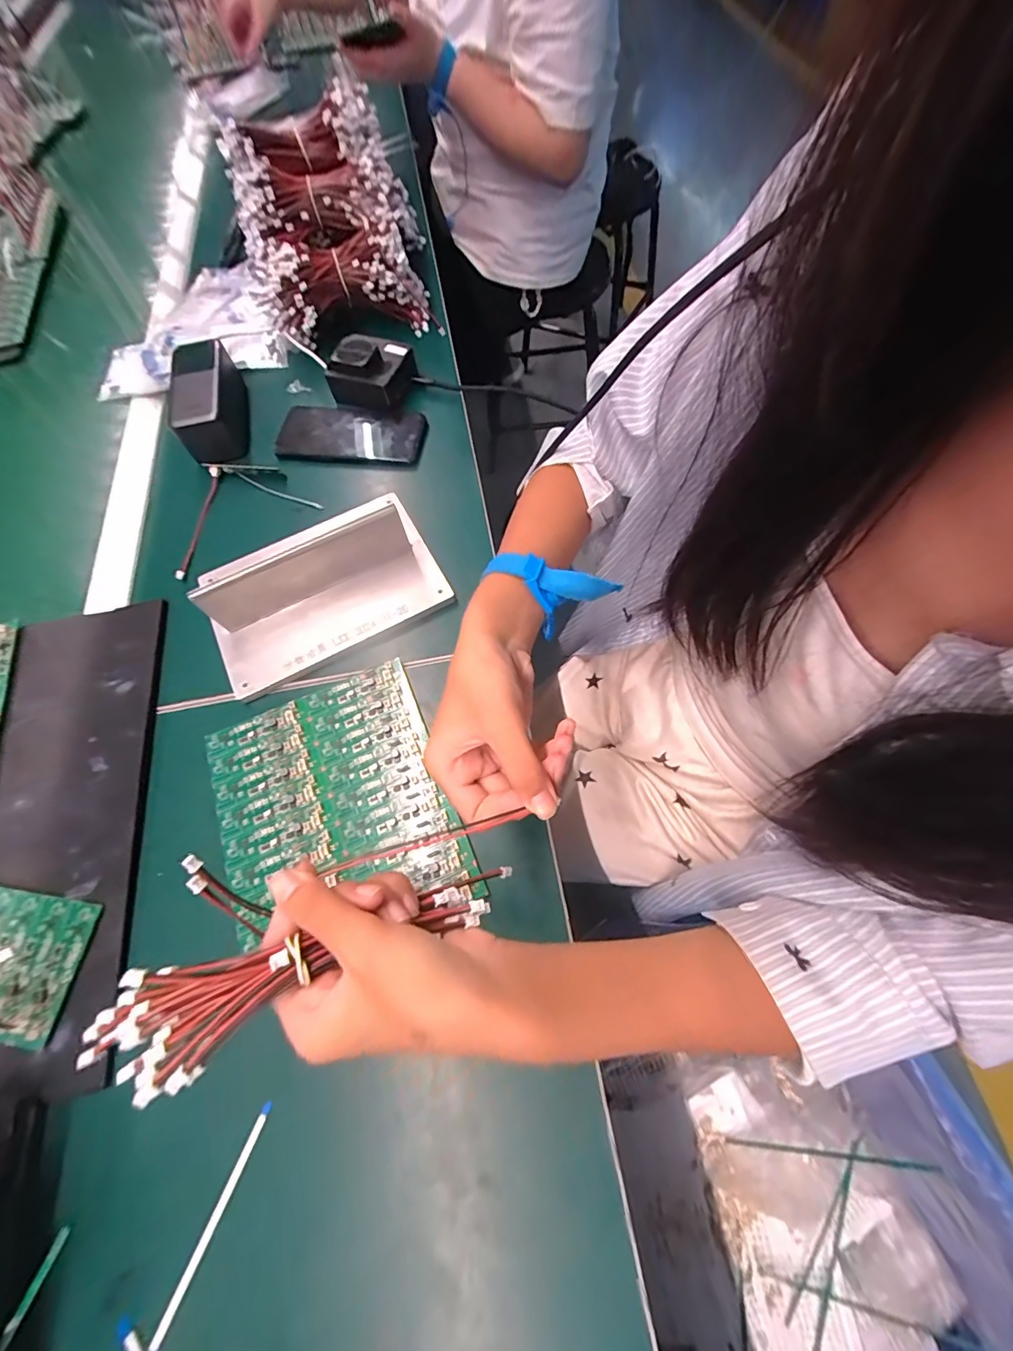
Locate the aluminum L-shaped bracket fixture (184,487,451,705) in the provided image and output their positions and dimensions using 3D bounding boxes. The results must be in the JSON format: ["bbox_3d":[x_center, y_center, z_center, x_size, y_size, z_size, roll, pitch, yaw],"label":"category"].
[{"bbox_3d":[-0.168,-0.090,0.401,0.198,0.060,0.140,-28,69,-9],"label":"aluminum L-shaped bracket fixture"}]

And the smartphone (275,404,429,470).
[{"bbox_3d":[-0.169,-0.263,0.502,0.159,0.012,0.081,5,67,4],"label":"smartphone"}]

